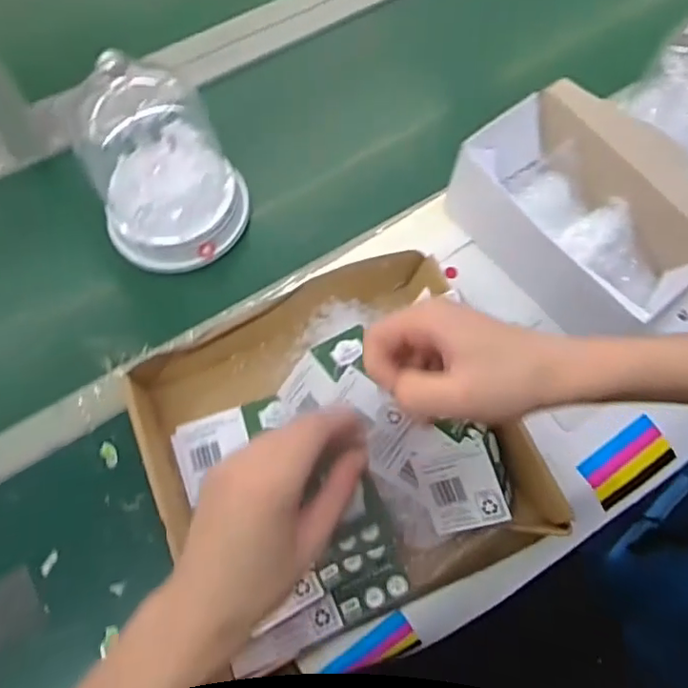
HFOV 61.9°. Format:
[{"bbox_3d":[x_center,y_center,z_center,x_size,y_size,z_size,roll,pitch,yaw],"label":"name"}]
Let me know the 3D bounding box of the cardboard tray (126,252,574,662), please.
[{"bbox_3d":[-0.011,0.080,0.507,0.307,0.073,0.298,-22,68,-8],"label":"cardboard tray"}]

